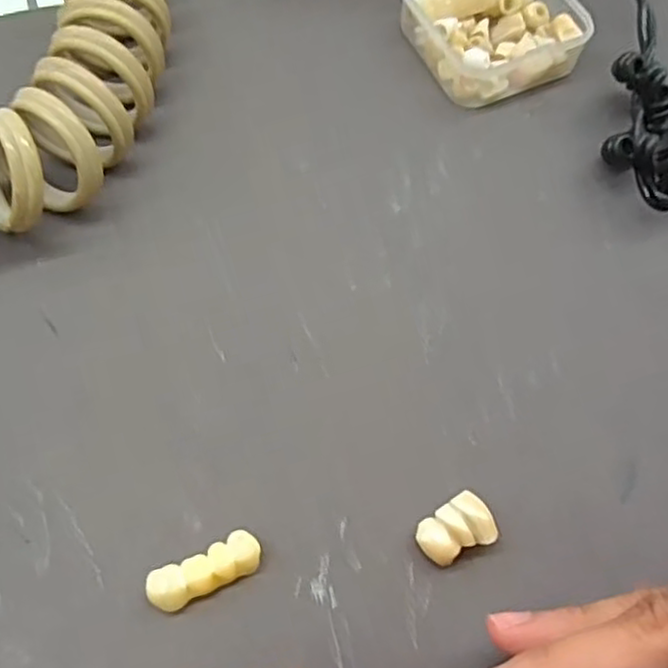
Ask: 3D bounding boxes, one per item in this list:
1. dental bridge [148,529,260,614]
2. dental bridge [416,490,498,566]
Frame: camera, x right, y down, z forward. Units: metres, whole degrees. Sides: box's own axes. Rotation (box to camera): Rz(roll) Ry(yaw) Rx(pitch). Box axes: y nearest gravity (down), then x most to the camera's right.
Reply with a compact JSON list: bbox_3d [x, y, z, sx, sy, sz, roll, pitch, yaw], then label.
[{"bbox_3d":[-0.032,0.060,0.174,0.028,0.007,0.010,-23,68,-11],"label":"dental bridge"},{"bbox_3d":[0.032,0.051,0.179,0.021,0.006,0.014,-32,70,-15],"label":"dental bridge"}]

